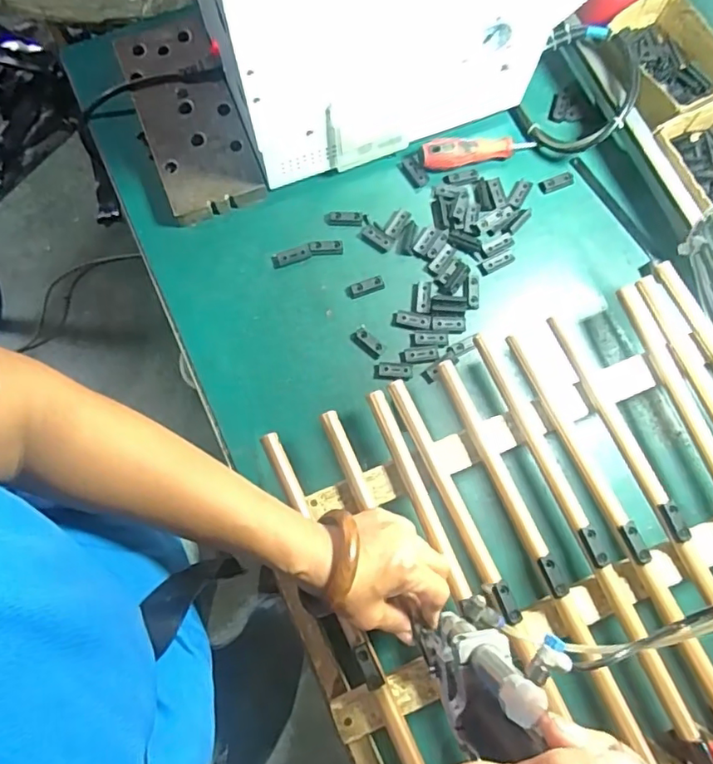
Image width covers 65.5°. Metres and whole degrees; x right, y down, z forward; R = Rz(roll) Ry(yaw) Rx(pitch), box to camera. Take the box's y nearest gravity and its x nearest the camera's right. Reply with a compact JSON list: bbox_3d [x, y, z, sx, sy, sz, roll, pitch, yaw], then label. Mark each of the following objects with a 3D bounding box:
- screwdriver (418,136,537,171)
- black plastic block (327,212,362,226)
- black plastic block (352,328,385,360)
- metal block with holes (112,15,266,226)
[{"bbox_3d":[0.133,-0.251,0.601,0.125,0.028,0.023,-8,79,-2],"label":"screwdriver"},{"bbox_3d":[-0.013,-0.177,0.602,0.037,0.005,0.016,0,79,-1],"label":"black plastic block"},{"bbox_3d":[0.012,-0.040,0.569,0.035,0.005,0.018,43,81,7],"label":"black plastic block"},{"bbox_3d":[-0.182,-0.293,0.613,0.110,0.036,0.232,-20,80,-5],"label":"metal block with holes"}]

